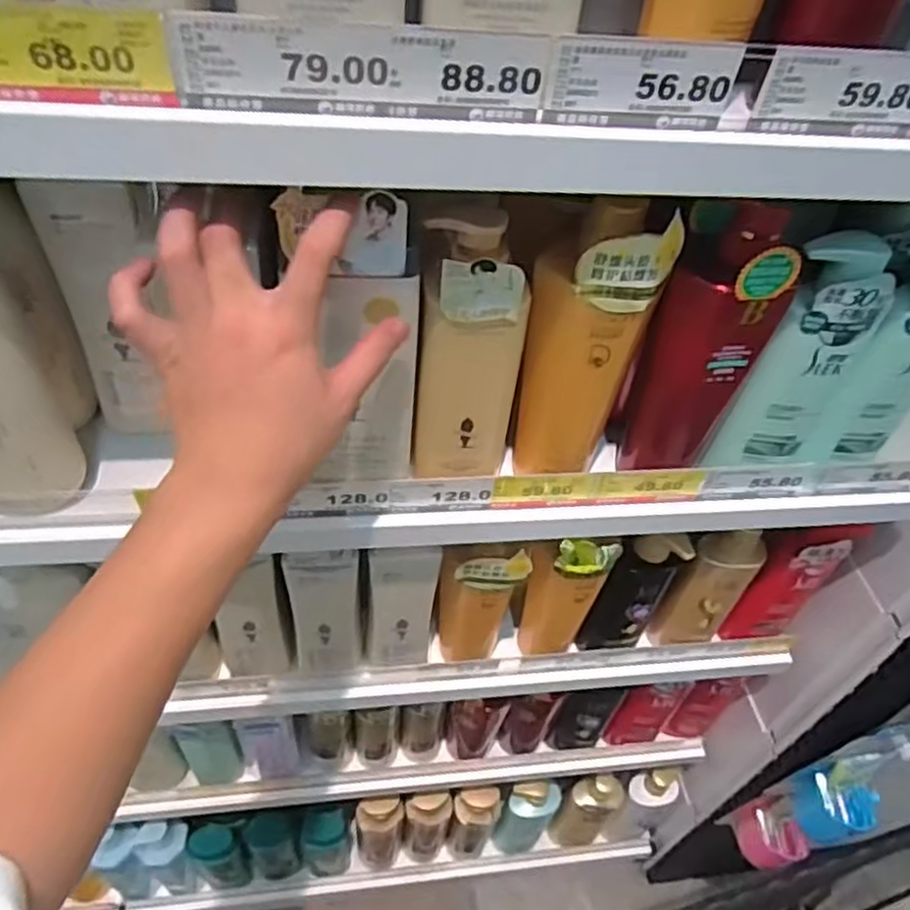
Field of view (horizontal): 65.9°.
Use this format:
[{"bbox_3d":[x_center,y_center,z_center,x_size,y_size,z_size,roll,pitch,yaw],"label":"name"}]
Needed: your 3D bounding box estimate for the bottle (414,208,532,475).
[{"bbox_3d":[0.010,-0.068,0.483,0.067,0.191,0.049,-1,47,-8],"label":"bottle"}]

